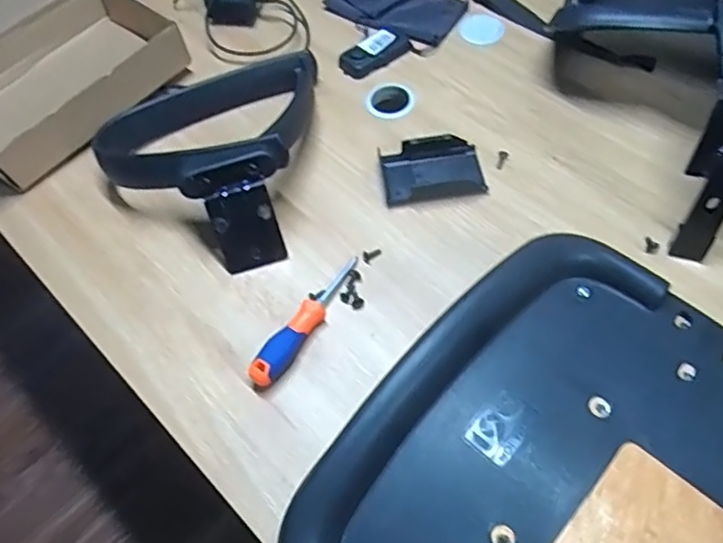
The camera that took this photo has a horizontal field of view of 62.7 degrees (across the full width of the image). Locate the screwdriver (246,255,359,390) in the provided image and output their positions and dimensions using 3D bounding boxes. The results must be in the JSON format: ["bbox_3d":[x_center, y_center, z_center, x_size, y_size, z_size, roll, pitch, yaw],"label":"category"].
[{"bbox_3d":[-0.056,0.051,0.649,0.027,0.028,0.179,30,65,21],"label":"screwdriver"}]

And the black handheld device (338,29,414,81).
[{"bbox_3d":[0.019,-0.324,0.869,0.107,0.022,0.046,-34,62,-16],"label":"black handheld device"}]

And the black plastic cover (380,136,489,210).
[{"bbox_3d":[0.089,-0.131,0.750,0.126,0.032,0.081,-7,58,0],"label":"black plastic cover"}]

